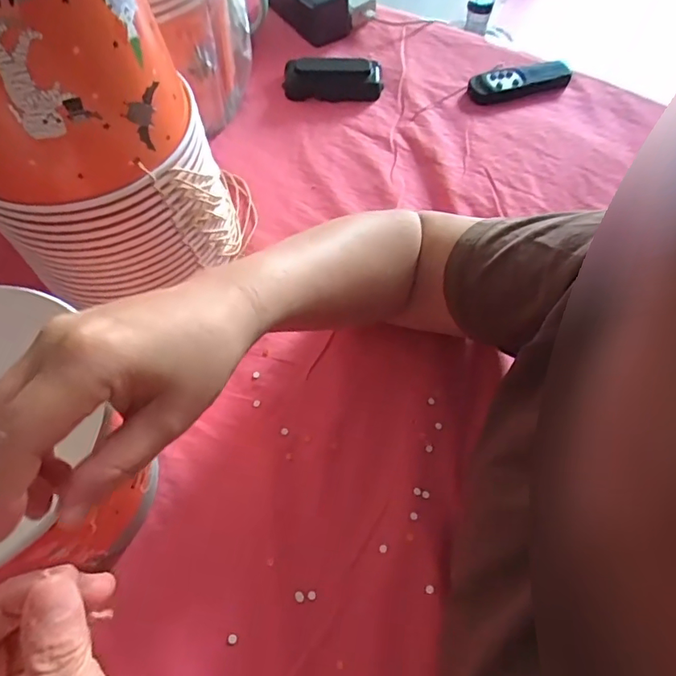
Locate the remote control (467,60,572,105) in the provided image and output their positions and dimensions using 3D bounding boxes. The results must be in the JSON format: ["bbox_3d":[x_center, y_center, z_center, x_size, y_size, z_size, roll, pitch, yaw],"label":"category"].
[{"bbox_3d":[0.204,-0.285,0.565,0.117,0.017,0.041,-13,62,-7],"label":"remote control"}]

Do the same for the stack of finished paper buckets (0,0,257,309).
[{"bbox_3d":[-0.156,-0.140,0.345,0.156,0.266,0.144,-12,62,-6],"label":"stack of finished paper buckets"}]

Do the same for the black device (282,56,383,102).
[{"bbox_3d":[-0.005,-0.282,0.559,0.105,0.031,0.037,1,61,1],"label":"black device"}]

